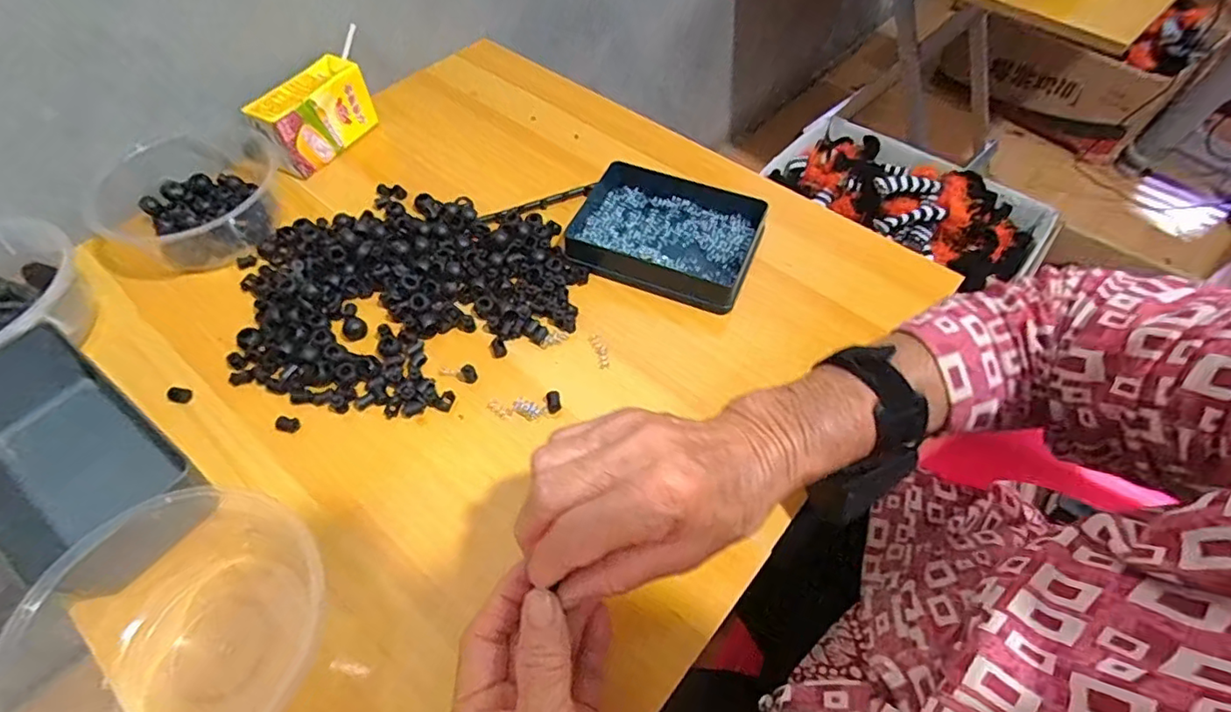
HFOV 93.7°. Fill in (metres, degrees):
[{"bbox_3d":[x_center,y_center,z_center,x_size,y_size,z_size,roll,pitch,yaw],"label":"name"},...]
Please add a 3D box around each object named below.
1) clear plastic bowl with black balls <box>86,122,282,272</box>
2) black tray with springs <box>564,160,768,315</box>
[{"bbox_3d":[-0.357,-0.140,0.494,0.129,0.050,0.143,36,63,22],"label":"clear plastic bowl with black balls"},{"bbox_3d":[0.041,-0.104,0.488,0.149,0.029,0.111,19,58,12],"label":"black tray with springs"}]

